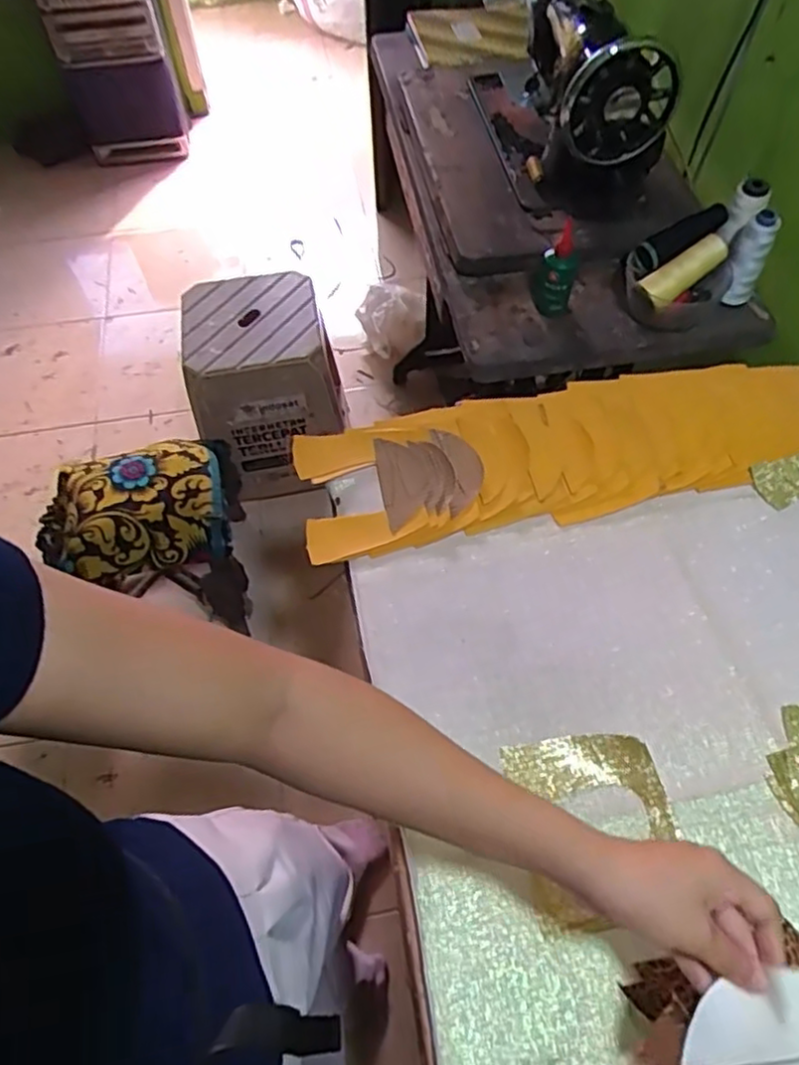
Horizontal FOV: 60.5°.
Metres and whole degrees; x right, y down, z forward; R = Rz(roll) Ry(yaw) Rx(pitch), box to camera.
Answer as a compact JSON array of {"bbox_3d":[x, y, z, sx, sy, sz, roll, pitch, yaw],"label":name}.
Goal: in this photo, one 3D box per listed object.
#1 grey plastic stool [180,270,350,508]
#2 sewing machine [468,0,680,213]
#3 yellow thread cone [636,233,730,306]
[{"bbox_3d":[-0.275,-0.307,1.508,0.299,0.394,0.305,-10,59,-4],"label":"grey plastic stool"},{"bbox_3d":[0.214,-0.635,0.946,0.163,0.201,0.412,-14,59,-7],"label":"sewing machine"},{"bbox_3d":[0.340,-0.311,0.813,0.108,0.037,0.034,-35,60,0],"label":"yellow thread cone"}]

